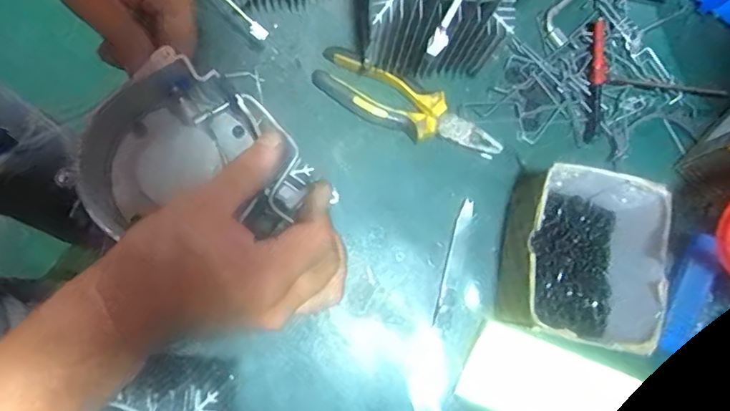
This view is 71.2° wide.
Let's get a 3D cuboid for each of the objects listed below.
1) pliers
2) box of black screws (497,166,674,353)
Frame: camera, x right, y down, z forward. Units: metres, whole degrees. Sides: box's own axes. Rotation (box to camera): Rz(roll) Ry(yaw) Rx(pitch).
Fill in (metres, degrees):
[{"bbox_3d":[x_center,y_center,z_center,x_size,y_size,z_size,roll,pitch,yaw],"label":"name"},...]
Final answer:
[{"bbox_3d":[0.041,-0.099,0.520,0.198,0.026,0.052,25,80,3],"label":"pliers"},{"bbox_3d":[0.196,0.048,0.463,0.127,0.089,0.148,12,79,1],"label":"box of black screws"}]

